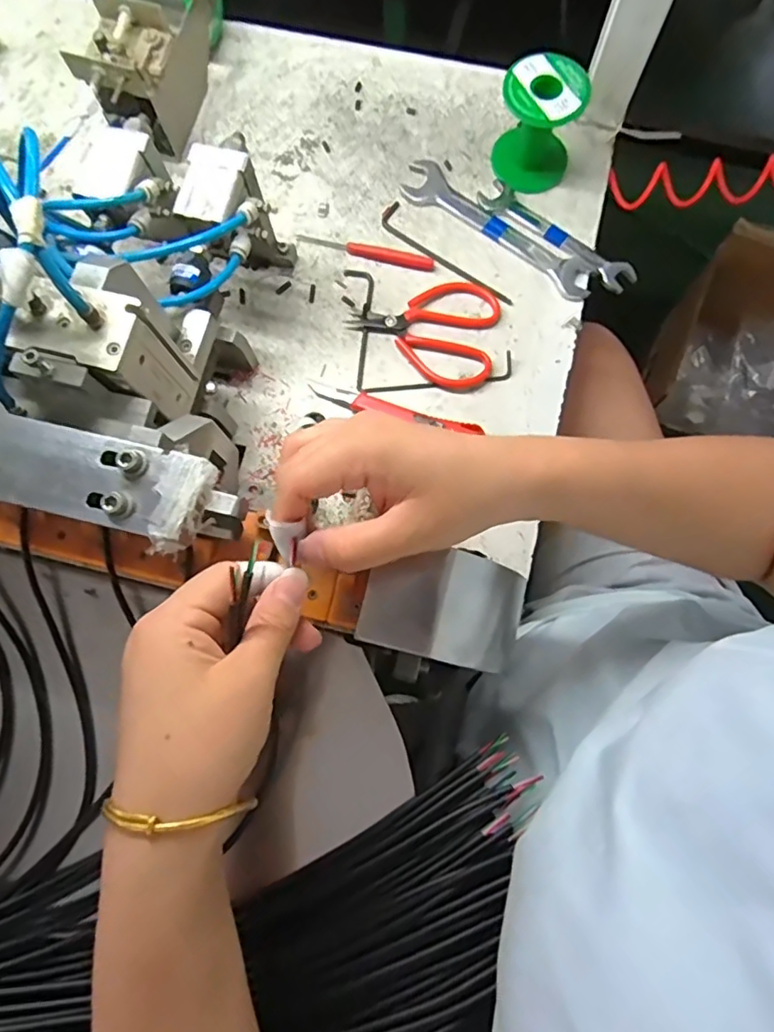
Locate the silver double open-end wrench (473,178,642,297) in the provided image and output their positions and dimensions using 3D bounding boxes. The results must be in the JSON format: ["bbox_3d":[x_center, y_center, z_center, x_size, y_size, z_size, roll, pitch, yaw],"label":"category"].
[{"bbox_3d":[0.151,-0.249,0.505,0.154,0.005,0.029,38,81,8],"label":"silver double open-end wrench"}]

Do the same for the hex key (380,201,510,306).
[{"bbox_3d":[0.050,-0.226,0.501,0.024,0.004,0.142,-44,81,-7],"label":"hex key"}]

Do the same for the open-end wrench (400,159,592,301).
[{"bbox_3d":[0.099,-0.258,0.511,0.197,0.006,0.041,38,82,8],"label":"open-end wrench"}]

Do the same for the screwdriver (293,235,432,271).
[{"bbox_3d":[-0.020,-0.239,0.509,0.125,0.007,0.014,12,79,3],"label":"screwdriver"}]

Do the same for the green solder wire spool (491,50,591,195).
[{"bbox_3d":[0.128,-0.333,0.484,0.066,0.077,0.059,15,79,4],"label":"green solder wire spool"}]

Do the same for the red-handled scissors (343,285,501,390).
[{"bbox_3d":[0.030,-0.159,0.484,0.124,0.006,0.092,10,79,3],"label":"red-handled scissors"}]

